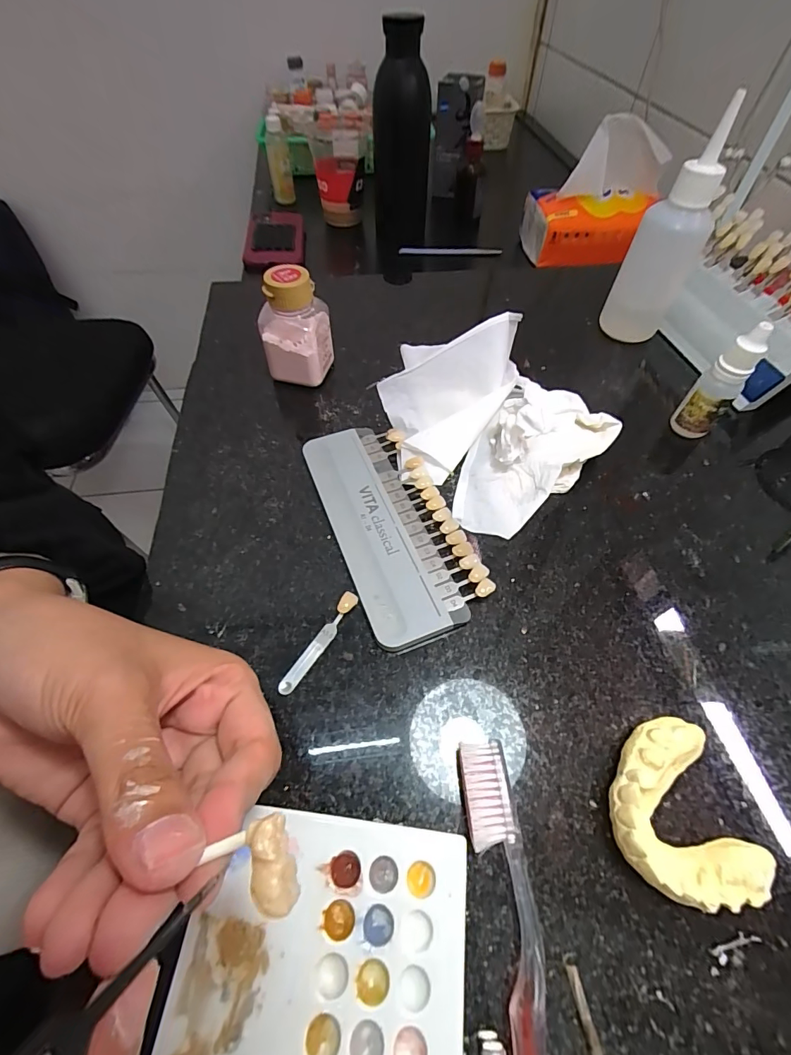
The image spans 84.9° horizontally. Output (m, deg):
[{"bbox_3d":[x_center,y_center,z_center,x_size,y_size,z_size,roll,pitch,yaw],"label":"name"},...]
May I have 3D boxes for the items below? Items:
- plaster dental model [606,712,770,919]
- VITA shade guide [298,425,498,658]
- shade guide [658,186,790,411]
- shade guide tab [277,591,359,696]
[{"bbox_3d":[0.107,0.111,0.168,0.050,0.019,0.060,-13,56,-10],"label":"plaster dental model"},{"bbox_3d":[-0.003,-0.005,0.252,0.066,0.010,0.147,-19,58,-14],"label":"VITA shade guide"},{"bbox_3d":[0.258,-0.172,0.332,0.062,0.080,0.160,-13,56,-10],"label":"shade guide"},{"bbox_3d":[-0.037,0.055,0.211,0.008,0.006,0.056,27,59,17],"label":"shade guide tab"}]

